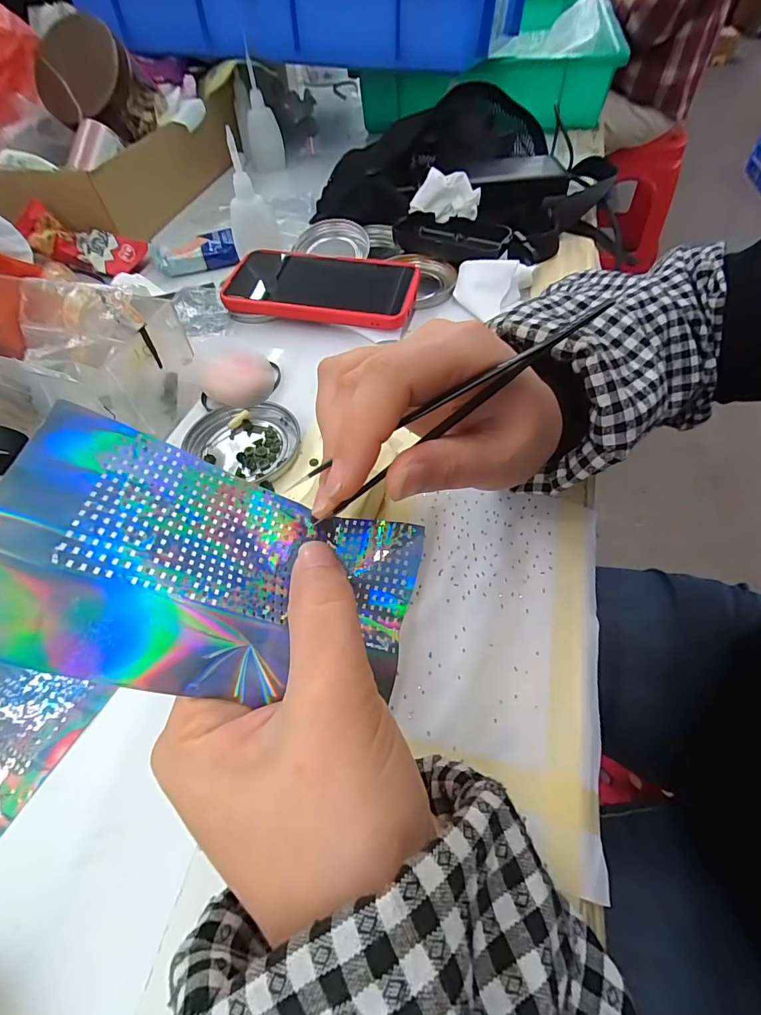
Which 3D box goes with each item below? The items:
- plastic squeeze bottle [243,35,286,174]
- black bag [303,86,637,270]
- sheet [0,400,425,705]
[{"bbox_3d":[-0.156,-0.516,0.572,0.043,0.122,0.048,-14,56,-5],"label":"plastic squeeze bottle"},{"bbox_3d":[0.092,-0.357,0.458,0.305,0.082,0.260,10,57,11],"label":"black bag"},{"bbox_3d":[-0.044,0.019,0.129,0.119,0.014,0.069,22,56,-24],"label":"sheet"}]

